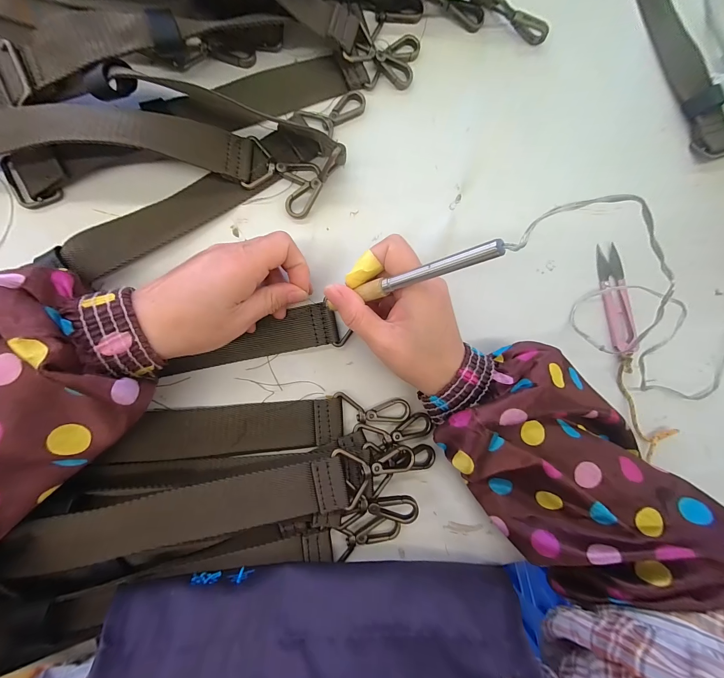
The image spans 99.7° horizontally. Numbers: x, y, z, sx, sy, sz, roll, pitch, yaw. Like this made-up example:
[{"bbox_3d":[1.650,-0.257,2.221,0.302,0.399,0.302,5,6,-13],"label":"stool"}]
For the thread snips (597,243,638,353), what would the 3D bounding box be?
[{"bbox_3d":[0.237,-0.038,0.284,0.022,0.007,0.102,-7,83,7],"label":"thread snips"}]

